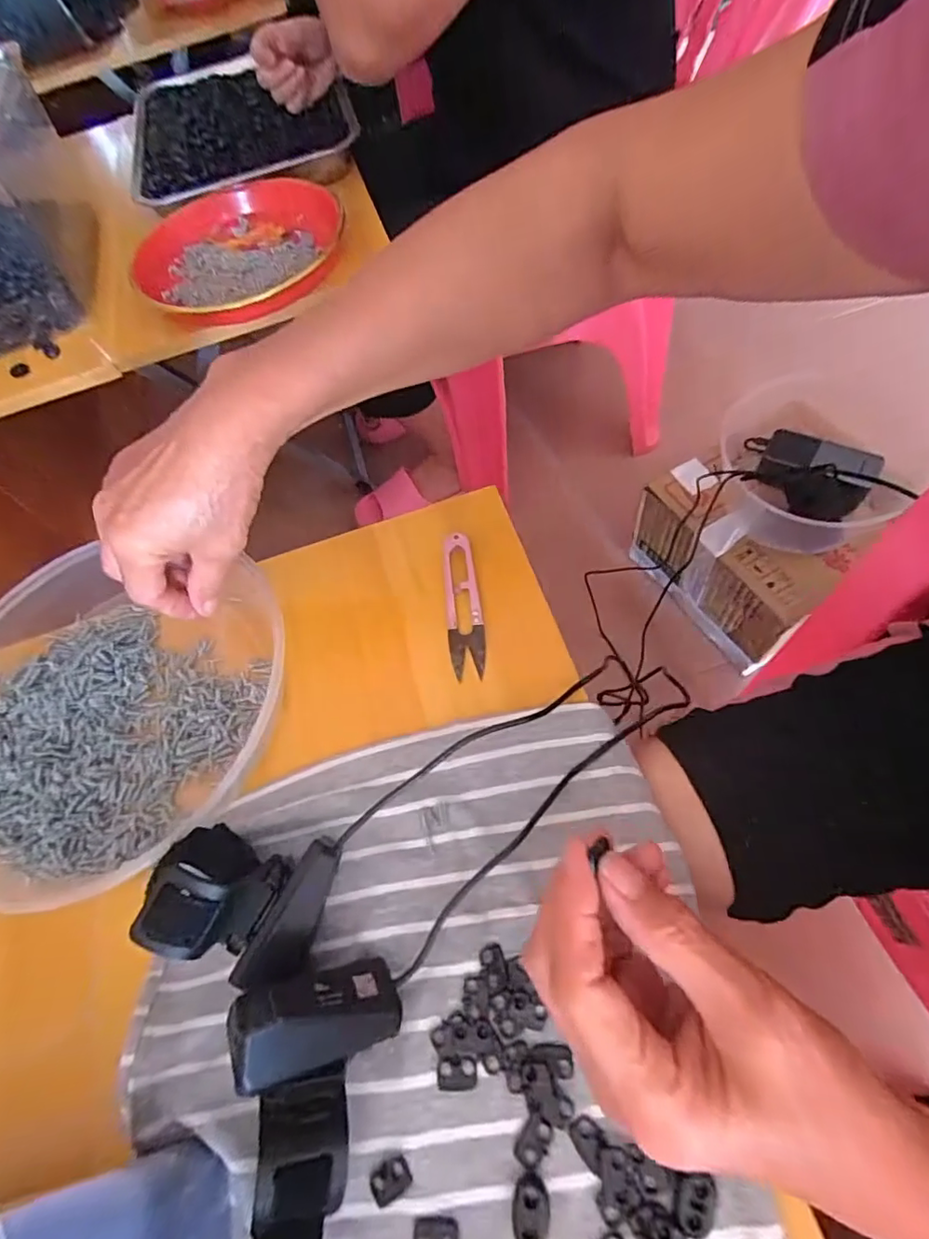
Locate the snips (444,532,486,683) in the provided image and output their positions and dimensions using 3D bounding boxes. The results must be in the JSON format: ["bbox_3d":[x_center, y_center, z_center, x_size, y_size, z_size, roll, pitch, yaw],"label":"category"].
[{"bbox_3d":[-0.001,-0.013,0.355,0.023,0.009,0.101,-7,62,5],"label":"snips"}]

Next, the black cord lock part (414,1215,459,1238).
[{"bbox_3d":[-0.012,0.252,0.223,0.018,0.004,0.013,-3,63,7],"label":"black cord lock part"}]

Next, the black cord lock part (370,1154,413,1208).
[{"bbox_3d":[-0.032,0.238,0.233,0.017,0.004,0.012,-36,64,-10],"label":"black cord lock part"}]

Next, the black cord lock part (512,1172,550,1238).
[{"bbox_3d":[0.027,0.239,0.222,0.015,0.005,0.022,-1,63,8],"label":"black cord lock part"}]

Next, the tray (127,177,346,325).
[{"bbox_3d":[-0.235,-0.374,0.562,0.211,0.038,0.200,-1,61,2],"label":"tray"}]

